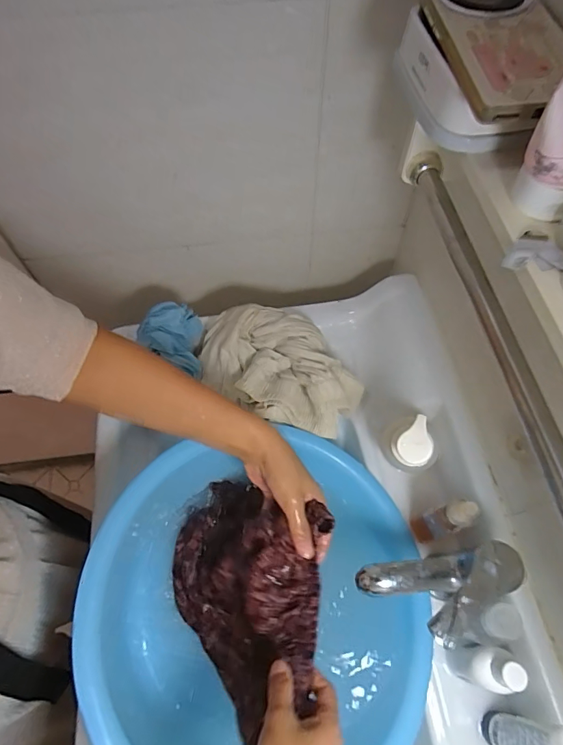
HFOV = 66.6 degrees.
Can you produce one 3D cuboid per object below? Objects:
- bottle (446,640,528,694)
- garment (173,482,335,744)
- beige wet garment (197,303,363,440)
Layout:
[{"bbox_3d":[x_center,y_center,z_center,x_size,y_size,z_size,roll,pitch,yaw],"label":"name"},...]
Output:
[{"bbox_3d":[0.201,0.293,0.427,0.036,0.103,0.037,8,62,4],"label":"bottle"},{"bbox_3d":[-0.044,0.229,0.461,0.190,0.112,0.196,23,64,12],"label":"garment"},{"bbox_3d":[-0.009,-0.006,0.590,0.236,0.075,0.164,26,65,14],"label":"beige wet garment"}]

